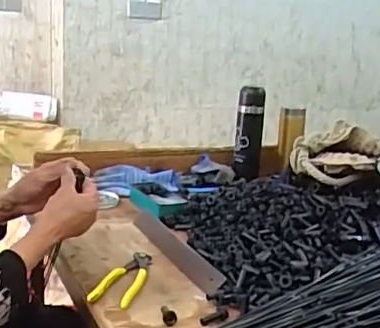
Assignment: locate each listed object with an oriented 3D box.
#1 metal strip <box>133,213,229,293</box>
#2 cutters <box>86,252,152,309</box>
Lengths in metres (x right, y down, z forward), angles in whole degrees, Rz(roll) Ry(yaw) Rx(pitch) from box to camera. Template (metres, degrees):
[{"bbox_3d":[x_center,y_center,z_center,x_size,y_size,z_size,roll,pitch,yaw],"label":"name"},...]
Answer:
[{"bbox_3d":[-0.025,0.137,0.944,0.036,0.010,0.323,-5,16,-27],"label":"metal strip"},{"bbox_3d":[-0.094,0.168,0.833,0.055,0.021,0.161,6,15,14],"label":"cutters"}]

